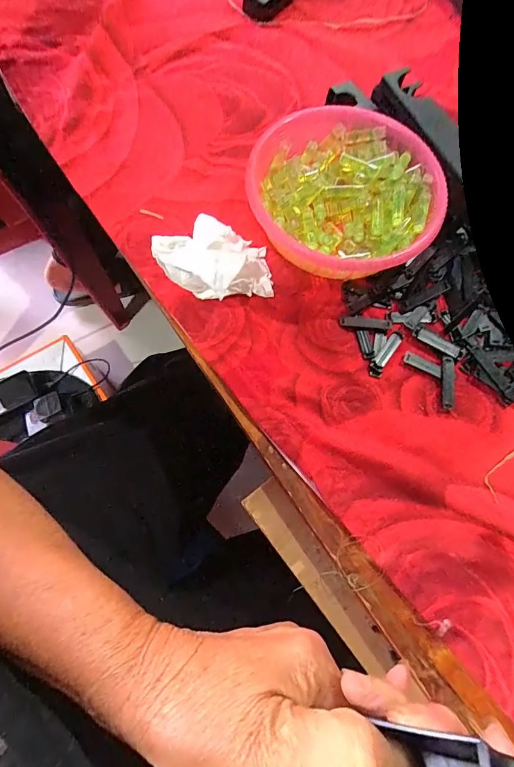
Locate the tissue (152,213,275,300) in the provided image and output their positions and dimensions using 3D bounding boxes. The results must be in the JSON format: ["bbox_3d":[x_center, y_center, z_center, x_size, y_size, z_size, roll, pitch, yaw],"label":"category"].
[{"bbox_3d":[-0.029,-0.100,0.316,0.086,0.058,0.078,-43,79,-13],"label":"tissue"}]

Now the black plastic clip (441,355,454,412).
[{"bbox_3d":[0.163,-0.001,0.326,0.010,0.004,0.047,7,73,0],"label":"black plastic clip"}]

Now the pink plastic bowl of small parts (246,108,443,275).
[{"bbox_3d":[0.079,-0.170,0.350,0.162,0.045,0.172,1,73,-2],"label":"pink plastic bowl of small parts"}]

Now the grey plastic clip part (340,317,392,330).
[{"bbox_3d":[0.097,-0.054,0.339,0.048,0.004,0.009,2,73,-1],"label":"grey plastic clip part"}]

